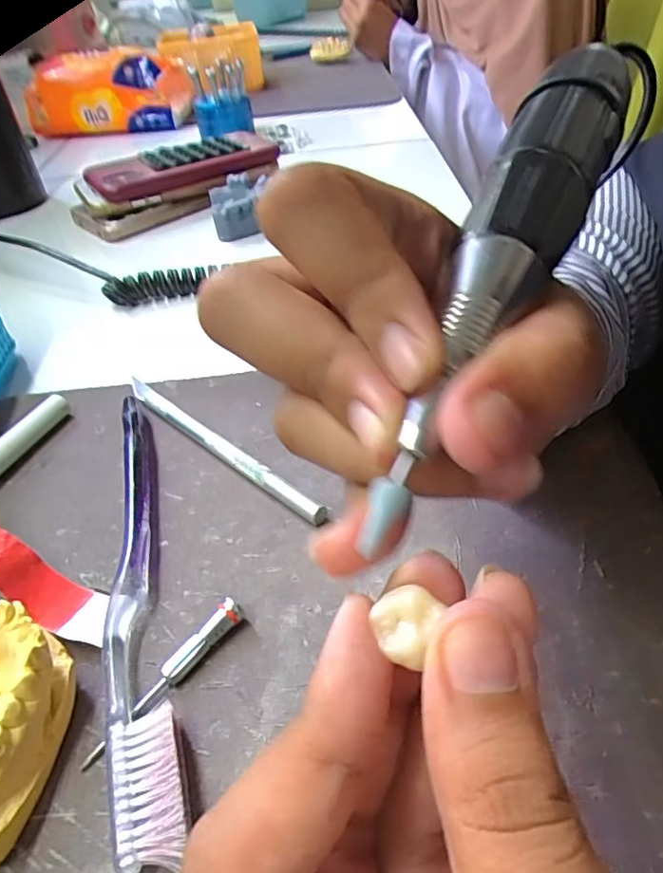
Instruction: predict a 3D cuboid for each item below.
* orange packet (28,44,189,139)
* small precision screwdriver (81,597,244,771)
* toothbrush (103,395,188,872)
[{"bbox_3d":[-0.251,-0.384,0.653,0.179,0.073,0.052,-5,41,1],"label":"orange packet"},{"bbox_3d":[-0.050,0.072,0.176,0.006,0.009,0.059,29,52,33],"label":"small precision screwdriver"},{"bbox_3d":[-0.068,0.047,0.203,0.020,0.014,0.177,-14,42,-10],"label":"toothbrush"}]

